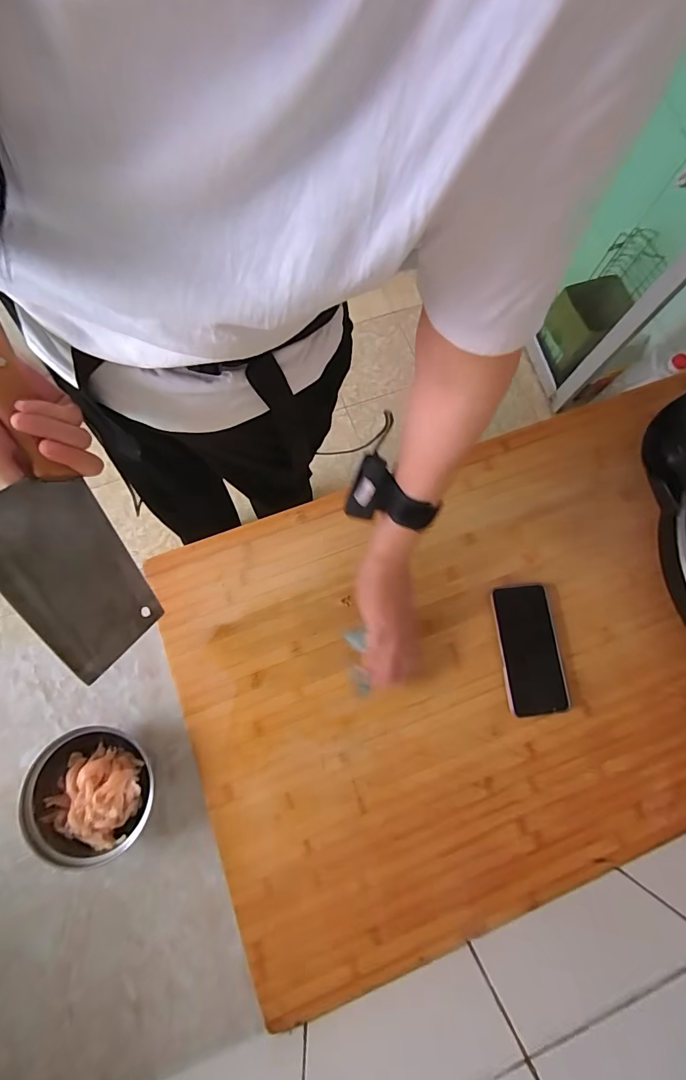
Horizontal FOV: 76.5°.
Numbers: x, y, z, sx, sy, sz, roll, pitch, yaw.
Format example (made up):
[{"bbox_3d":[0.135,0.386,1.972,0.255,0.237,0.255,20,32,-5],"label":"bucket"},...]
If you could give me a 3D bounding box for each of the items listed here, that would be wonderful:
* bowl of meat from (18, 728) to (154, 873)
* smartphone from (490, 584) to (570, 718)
[{"bbox_3d":[-0.293,0.299,0.508,0.140,0.050,0.123,34,80,7],"label":"bowl of meat"},{"bbox_3d":[0.242,0.140,0.565,0.079,0.012,0.160,-5,78,-1],"label":"smartphone"}]

